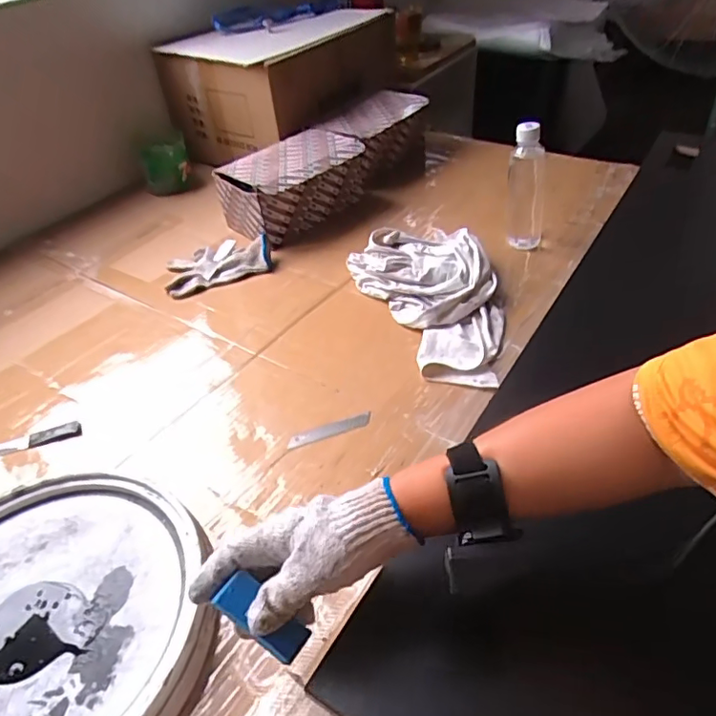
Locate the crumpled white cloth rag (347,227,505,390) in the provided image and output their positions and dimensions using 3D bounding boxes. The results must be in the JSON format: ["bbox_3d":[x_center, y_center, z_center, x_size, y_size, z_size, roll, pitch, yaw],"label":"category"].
[{"bbox_3d":[0.120,-0.088,0.755,0.175,0.051,0.304,-17,42,-12],"label":"crumpled white cloth rag"}]

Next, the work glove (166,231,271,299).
[{"bbox_3d":[-0.234,-0.163,0.899,0.168,0.032,0.107,-21,43,-16],"label":"work glove"}]

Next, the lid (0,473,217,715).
[{"bbox_3d":[-0.270,0.229,0.469,0.288,0.036,0.273,-4,41,3],"label":"lid"}]

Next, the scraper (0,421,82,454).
[{"bbox_3d":[-0.386,0.097,0.653,0.111,0.007,0.026,-12,41,-6],"label":"scraper"}]

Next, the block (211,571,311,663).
[{"bbox_3d":[-0.066,0.179,0.380,0.069,0.013,0.027,42,48,-10],"label":"block"}]

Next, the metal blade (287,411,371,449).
[{"bbox_3d":[-0.032,0.081,0.625,0.100,0.007,0.019,-17,42,-12],"label":"metal blade"}]

